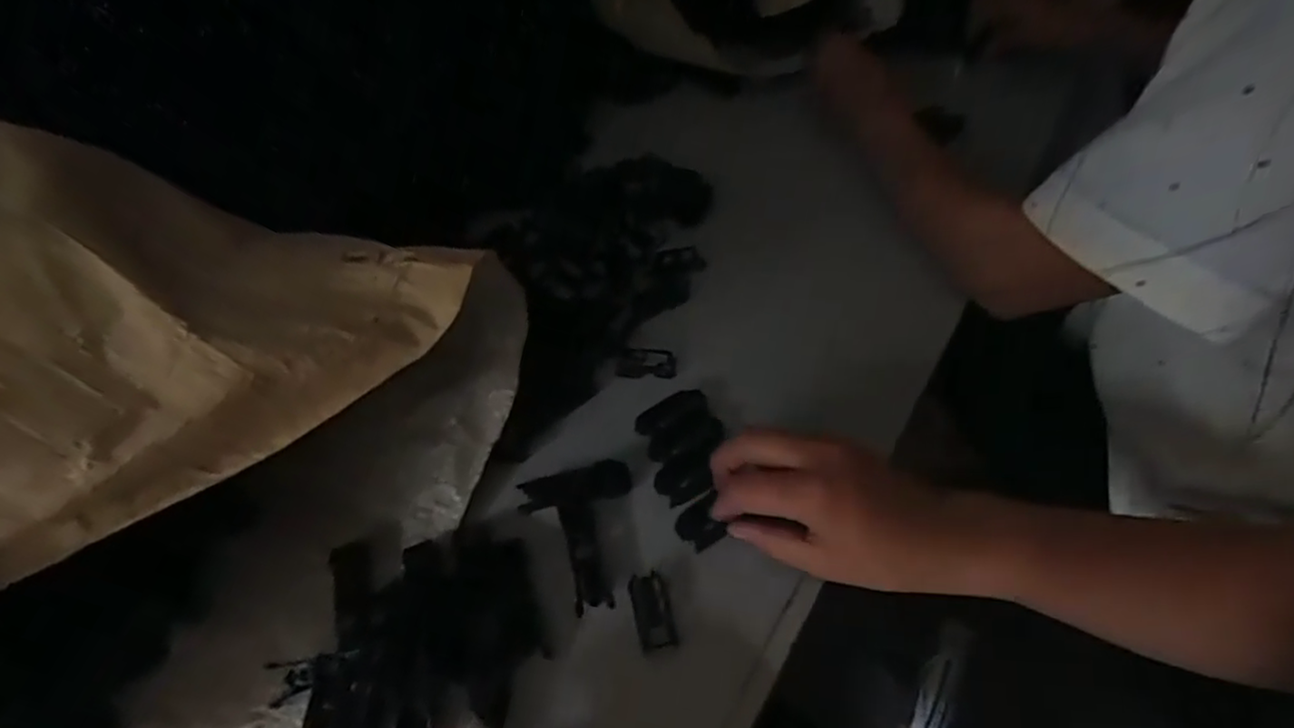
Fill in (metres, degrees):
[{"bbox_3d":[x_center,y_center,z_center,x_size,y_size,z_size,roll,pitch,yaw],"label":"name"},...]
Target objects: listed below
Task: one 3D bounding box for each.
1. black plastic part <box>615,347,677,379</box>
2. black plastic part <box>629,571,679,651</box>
[{"bbox_3d":[0.000,-0.001,0.469,0.042,0.006,0.022,4,47,9],"label":"black plastic part"},{"bbox_3d":[0.003,0.127,0.347,0.019,0.011,0.038,-12,46,-6],"label":"black plastic part"}]

